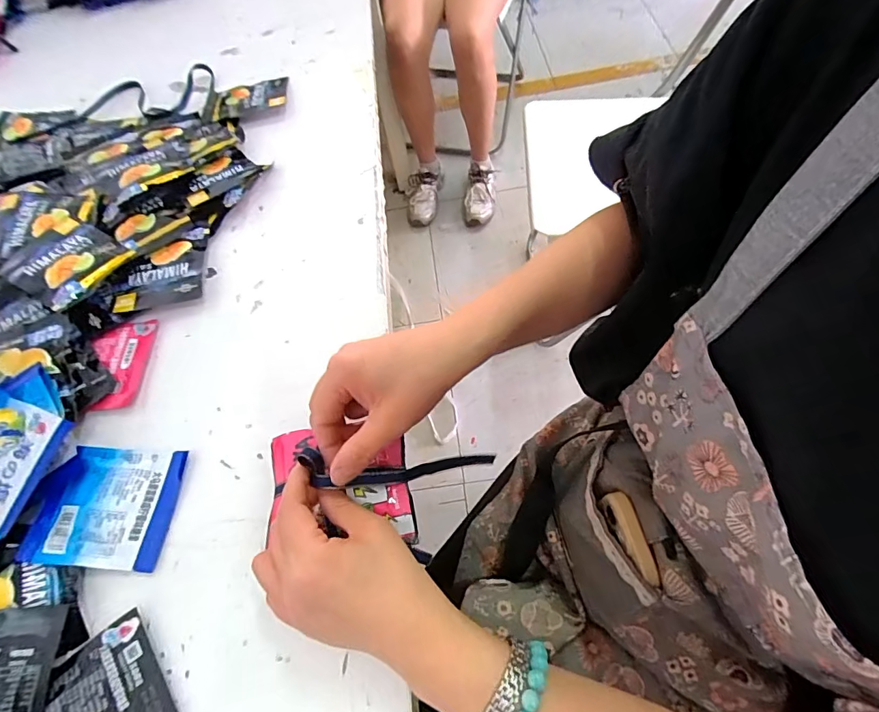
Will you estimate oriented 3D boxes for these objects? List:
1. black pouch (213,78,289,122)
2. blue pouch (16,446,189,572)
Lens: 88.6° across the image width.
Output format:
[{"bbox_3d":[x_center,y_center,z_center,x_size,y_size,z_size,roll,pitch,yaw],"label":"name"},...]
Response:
[{"bbox_3d":[-0.241,-0.330,0.572,0.093,0.016,0.077,-13,62,1],"label":"black pouch"},{"bbox_3d":[-0.262,0.115,0.350,0.111,0.006,0.086,2,62,4],"label":"blue pouch"}]

